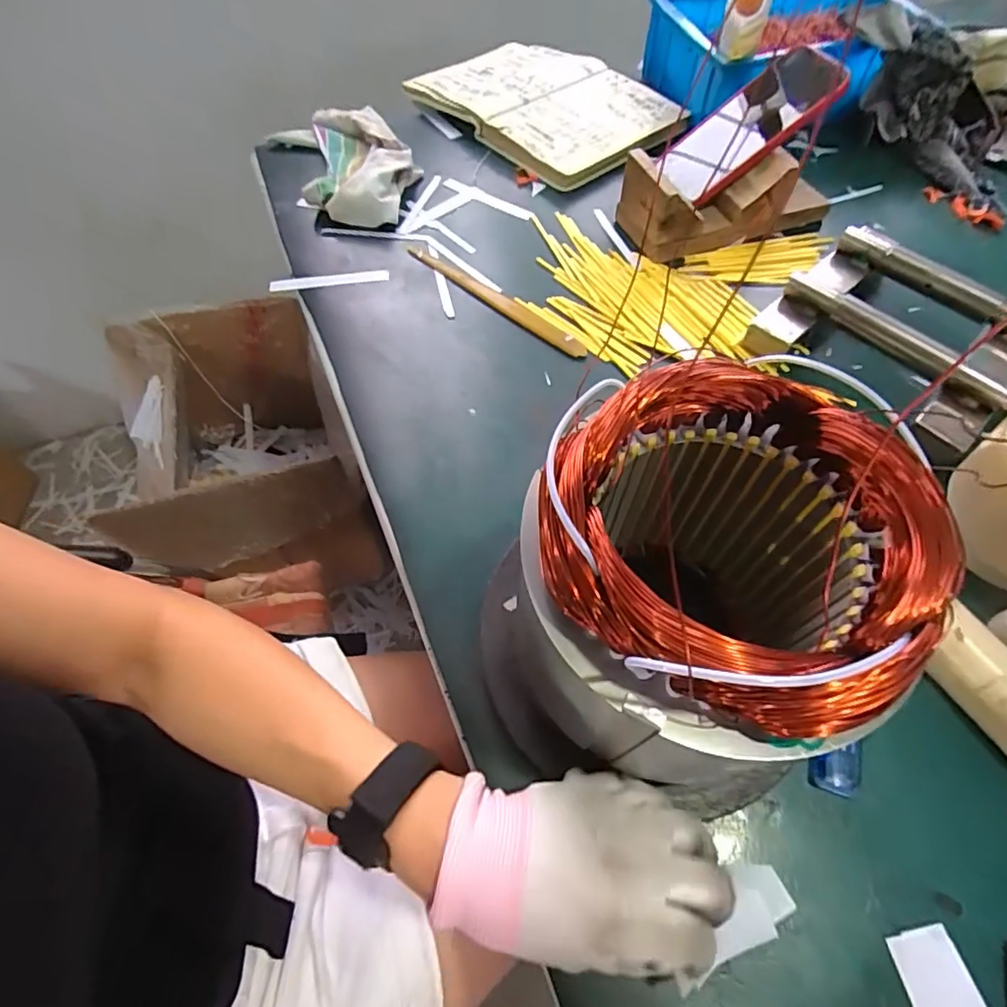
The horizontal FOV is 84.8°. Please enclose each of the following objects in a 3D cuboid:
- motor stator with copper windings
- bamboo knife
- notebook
[{"bbox_3d":[0.068,0.052,0.256,0.154,0.175,0.146,0,59,1],"label":"motor stator with copper windings"},{"bbox_3d":[-0.008,-0.185,0.497,0.202,0.007,0.020,36,66,20],"label":"bamboo knife"},{"bbox_3d":[0.048,-0.484,0.666,0.286,0.034,0.221,39,67,21],"label":"notebook"}]

